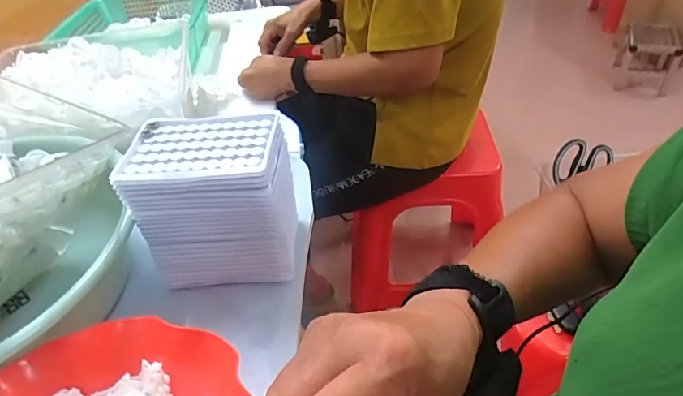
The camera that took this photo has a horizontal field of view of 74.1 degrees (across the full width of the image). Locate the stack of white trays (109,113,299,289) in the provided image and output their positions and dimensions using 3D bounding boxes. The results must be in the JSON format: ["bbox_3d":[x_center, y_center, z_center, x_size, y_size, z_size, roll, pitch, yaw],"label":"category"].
[{"bbox_3d":[-0.115,0.008,0.439,0.137,0.143,0.097,-5,41,1],"label":"stack of white trays"}]

